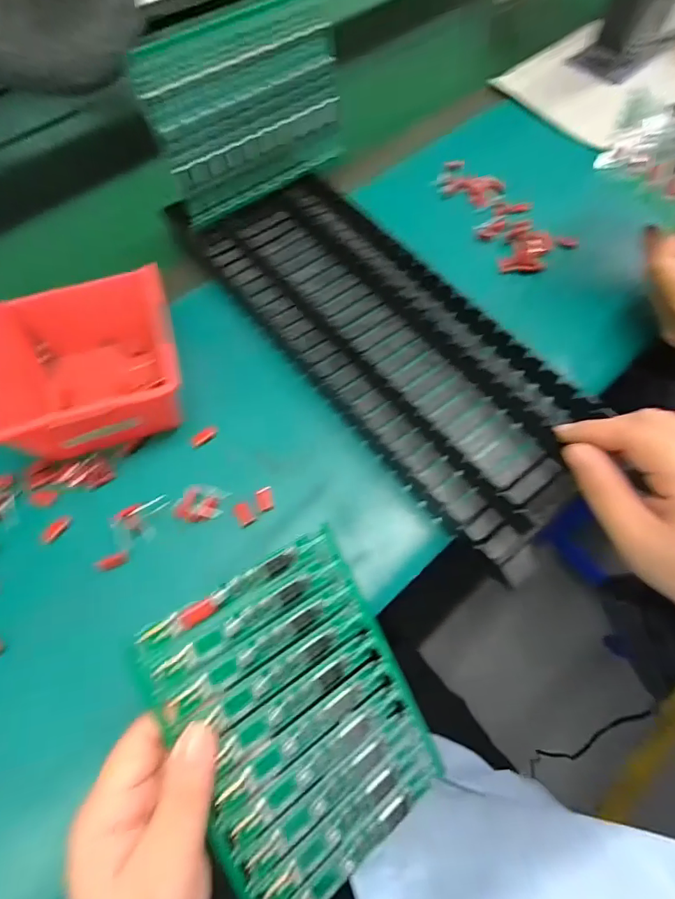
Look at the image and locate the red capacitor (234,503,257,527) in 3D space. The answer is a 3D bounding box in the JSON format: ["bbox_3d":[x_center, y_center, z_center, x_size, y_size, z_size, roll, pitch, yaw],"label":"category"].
[{"bbox_3d":[-0.064,0.045,0.318,0.011,0.004,0.015,-29,68,-13],"label":"red capacitor"}]

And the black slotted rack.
[{"bbox_3d":[0.039,-0.096,0.364,0.143,0.034,0.369,-35,69,-15],"label":"black slotted rack"}]

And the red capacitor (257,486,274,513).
[{"bbox_3d":[-0.050,0.034,0.322,0.011,0.004,0.016,-15,65,-7],"label":"red capacitor"}]

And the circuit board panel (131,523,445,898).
[{"bbox_3d":[-0.018,0.140,0.243,0.120,0.004,0.158,-26,90,-30],"label":"circuit board panel"}]

